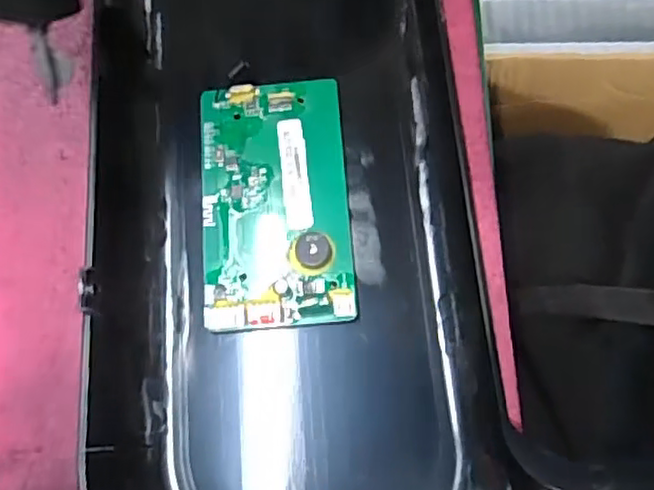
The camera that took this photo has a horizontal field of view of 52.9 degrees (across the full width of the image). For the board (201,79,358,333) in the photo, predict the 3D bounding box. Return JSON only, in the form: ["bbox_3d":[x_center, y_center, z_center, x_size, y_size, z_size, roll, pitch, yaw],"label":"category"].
[{"bbox_3d":[-0.022,-0.020,0.270,0.060,0.012,0.106,-3,72,-4],"label":"board"}]

